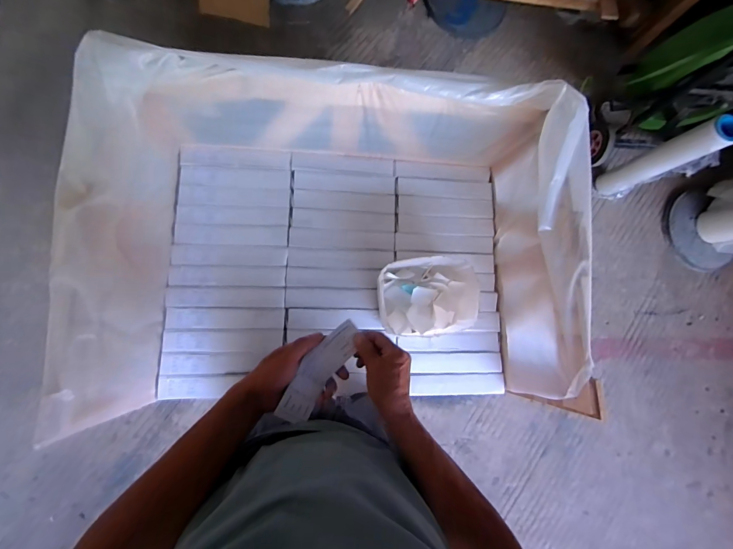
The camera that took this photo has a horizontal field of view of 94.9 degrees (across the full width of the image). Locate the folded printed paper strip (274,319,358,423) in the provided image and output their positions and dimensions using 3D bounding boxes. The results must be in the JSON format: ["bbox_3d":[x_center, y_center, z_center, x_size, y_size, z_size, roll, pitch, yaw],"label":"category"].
[{"bbox_3d":[-0.066,0.138,0.488,0.049,0.013,0.158,36,71,-2],"label":"folded printed paper strip"}]

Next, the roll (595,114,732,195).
[{"bbox_3d":[1.199,-0.461,1.386,0.089,0.503,0.099,-39,90,-9],"label":"roll"}]

